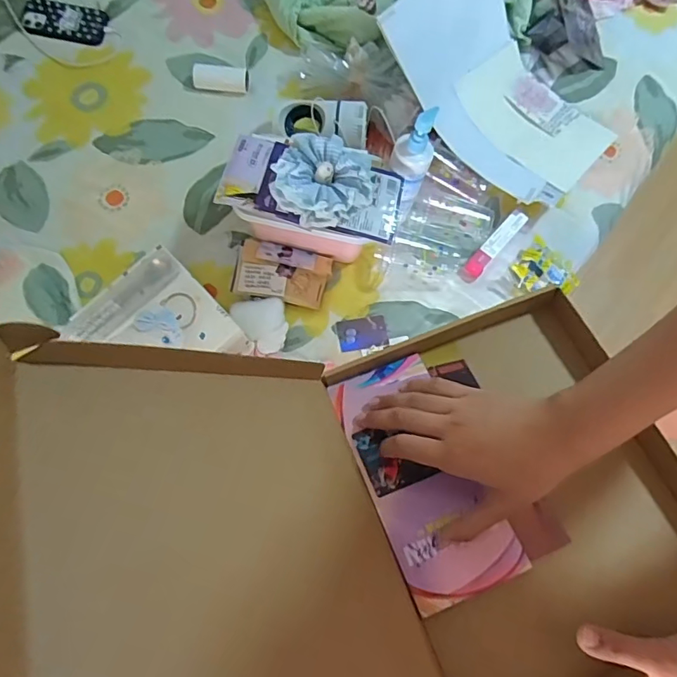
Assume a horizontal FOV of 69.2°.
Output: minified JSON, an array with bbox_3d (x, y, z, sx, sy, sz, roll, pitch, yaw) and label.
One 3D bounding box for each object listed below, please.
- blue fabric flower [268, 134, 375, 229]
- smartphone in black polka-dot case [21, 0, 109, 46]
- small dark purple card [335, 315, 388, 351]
[{"bbox_3d":[-0.023,-0.236,0.719,0.149,0.047,0.135,-5,76,-4],"label":"blue fabric flower"},{"bbox_3d":[-0.554,-0.644,0.997,0.158,0.009,0.087,6,84,-7],"label":"smartphone in black polka-dot case"},{"bbox_3d":[0.043,-0.010,0.862,0.086,0.005,0.056,-9,77,-8],"label":"small dark purple card"}]

